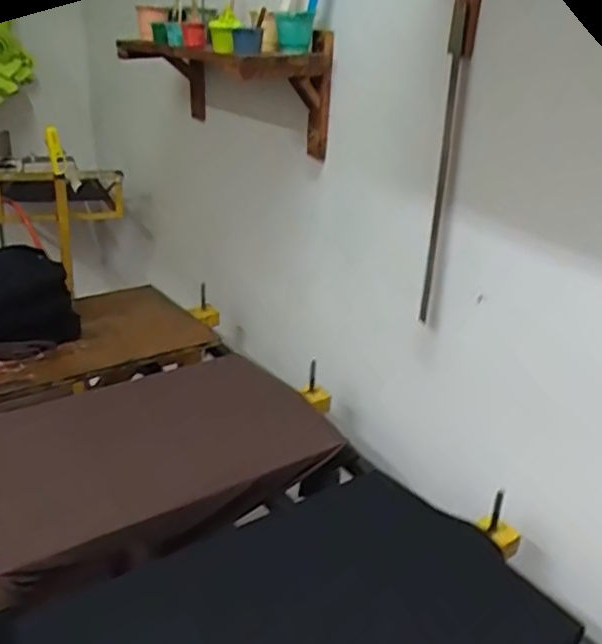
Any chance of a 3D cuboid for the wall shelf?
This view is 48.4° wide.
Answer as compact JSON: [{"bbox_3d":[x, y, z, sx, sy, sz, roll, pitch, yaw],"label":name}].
[{"bbox_3d":[-0.232,-0.593,1.667,0.244,0.236,0.783,-12,27,-27],"label":"wall shelf"}]

